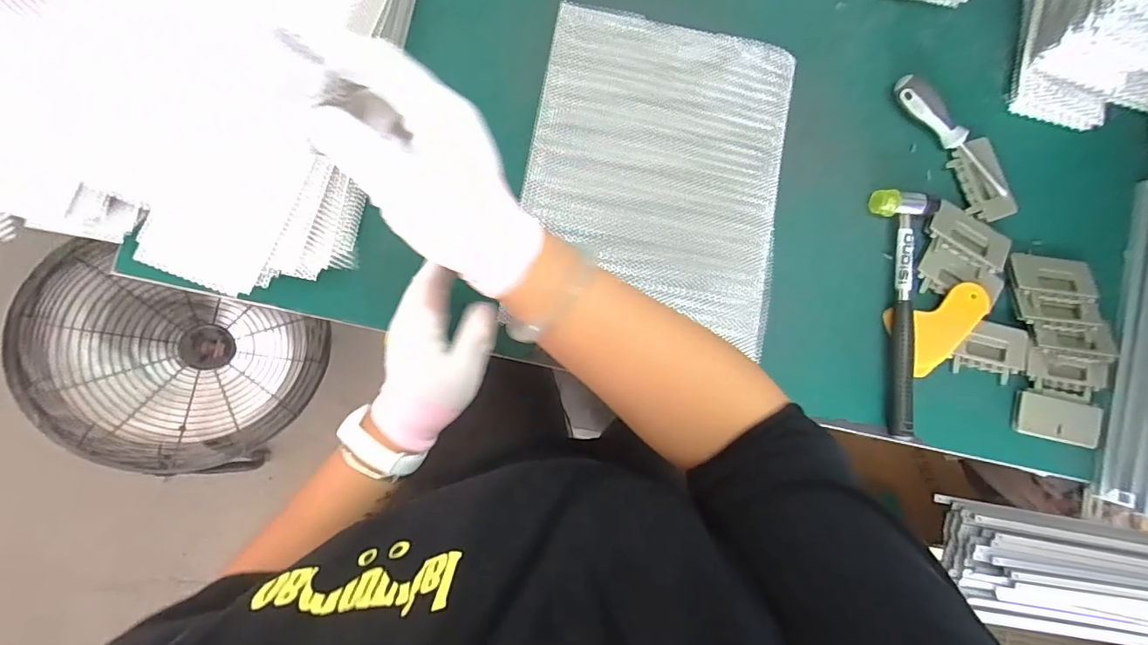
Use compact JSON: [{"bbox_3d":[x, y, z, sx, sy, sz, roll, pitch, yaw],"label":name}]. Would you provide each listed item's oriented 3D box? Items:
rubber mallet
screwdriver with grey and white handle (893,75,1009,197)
[{"bbox_3d":[0.324,-0.012,0.486,0.058,0.028,0.245,6,84,-5],"label":"rubber mallet"},{"bbox_3d":[0.395,-0.195,0.509,0.160,0.026,0.030,43,82,0],"label":"screwdriver with grey and white handle"}]

